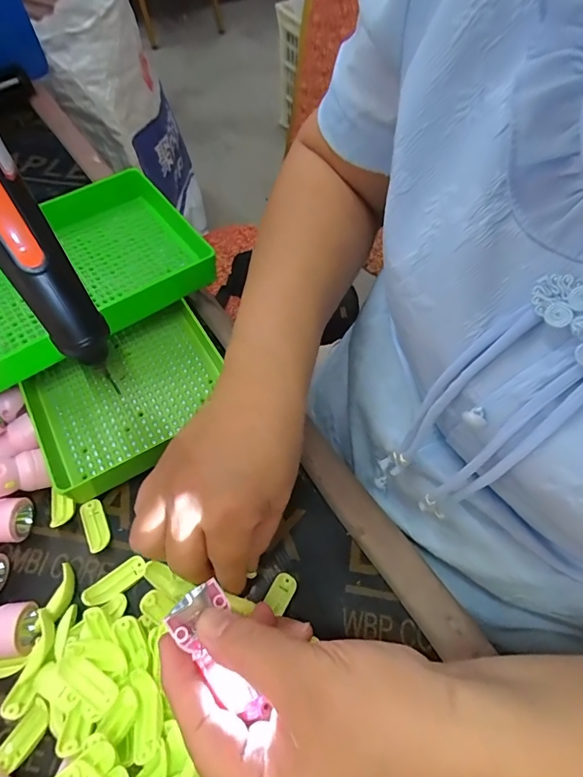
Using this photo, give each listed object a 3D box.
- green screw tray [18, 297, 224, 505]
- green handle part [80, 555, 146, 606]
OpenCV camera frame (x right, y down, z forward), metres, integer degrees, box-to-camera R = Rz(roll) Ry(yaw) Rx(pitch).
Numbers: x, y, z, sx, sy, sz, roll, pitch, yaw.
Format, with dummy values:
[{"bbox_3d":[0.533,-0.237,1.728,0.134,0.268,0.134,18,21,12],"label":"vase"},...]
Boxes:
[{"bbox_3d":[-0.132,0.001,0.352,0.152,0.028,0.136,-27,63,-17],"label":"green screw tray"},{"bbox_3d":[-0.120,0.130,0.291,0.040,0.009,0.016,-32,64,-19],"label":"green handle part"}]

